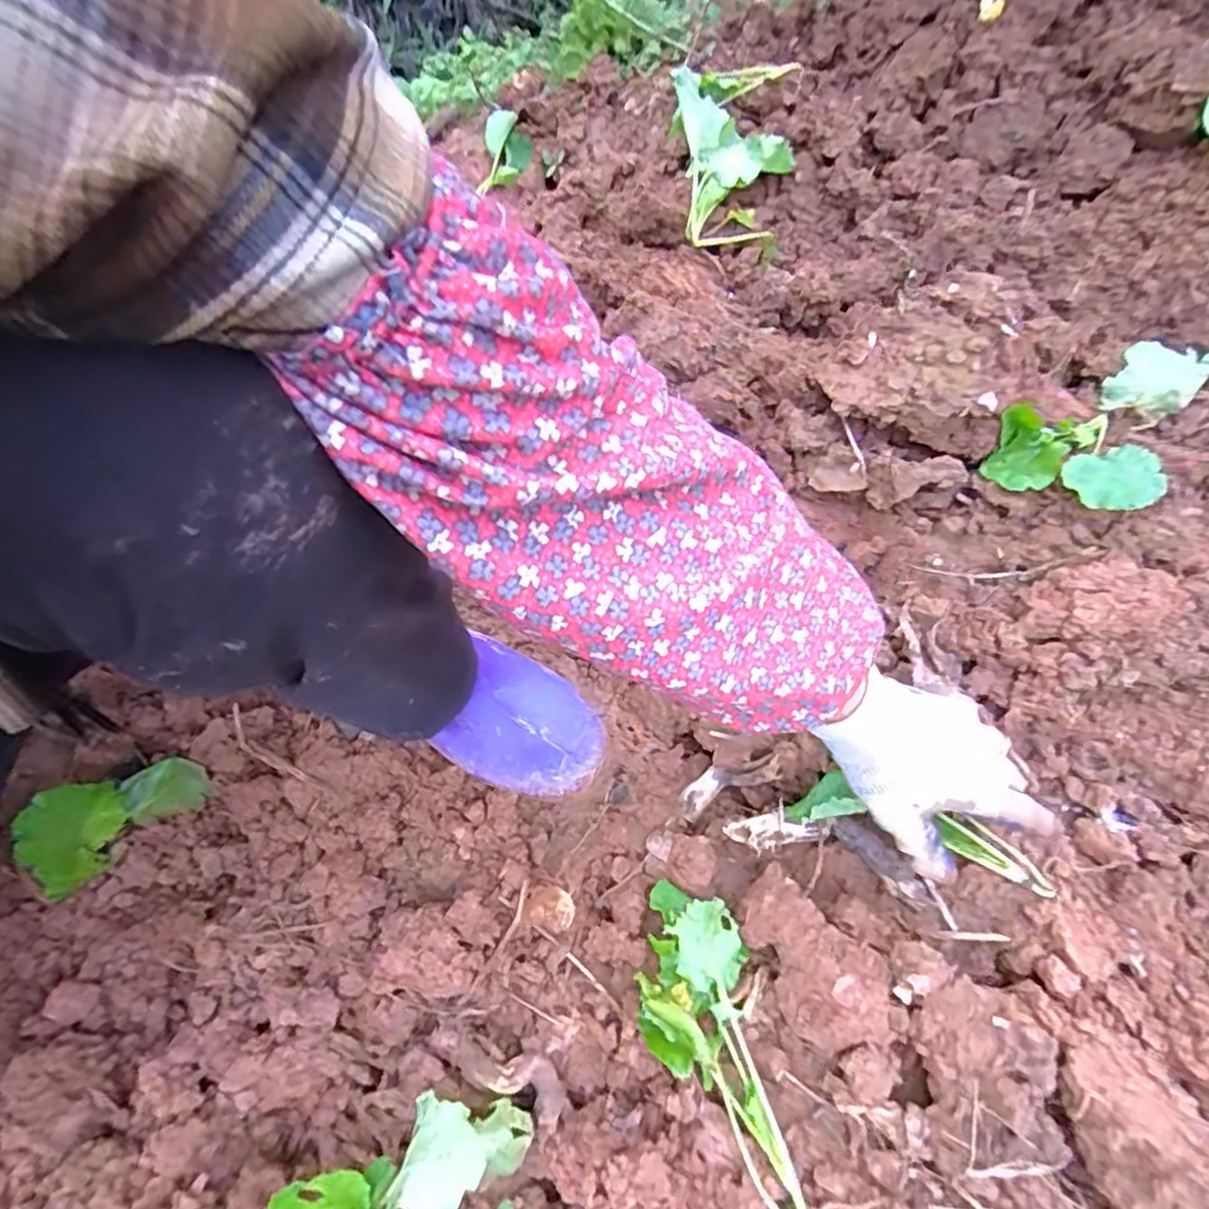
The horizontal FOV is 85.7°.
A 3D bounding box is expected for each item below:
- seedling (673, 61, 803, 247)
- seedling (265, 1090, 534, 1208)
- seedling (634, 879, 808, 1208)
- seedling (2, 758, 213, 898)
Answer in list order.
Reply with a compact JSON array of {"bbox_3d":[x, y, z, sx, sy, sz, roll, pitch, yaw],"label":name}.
[{"bbox_3d":[0.151,-0.526,0.759,0.151,0.073,0.269,0,64,-3],"label":"seedling"},{"bbox_3d":[-0.123,0.341,0.391,0.146,0.087,0.067,-19,66,-11],"label":"seedling"},{"bbox_3d":[0.064,0.277,0.412,0.073,0.032,0.184,-7,65,-6],"label":"seedling"},{"bbox_3d":[-0.383,0.163,0.497,0.037,0.119,0.118,33,67,13],"label":"seedling"}]

